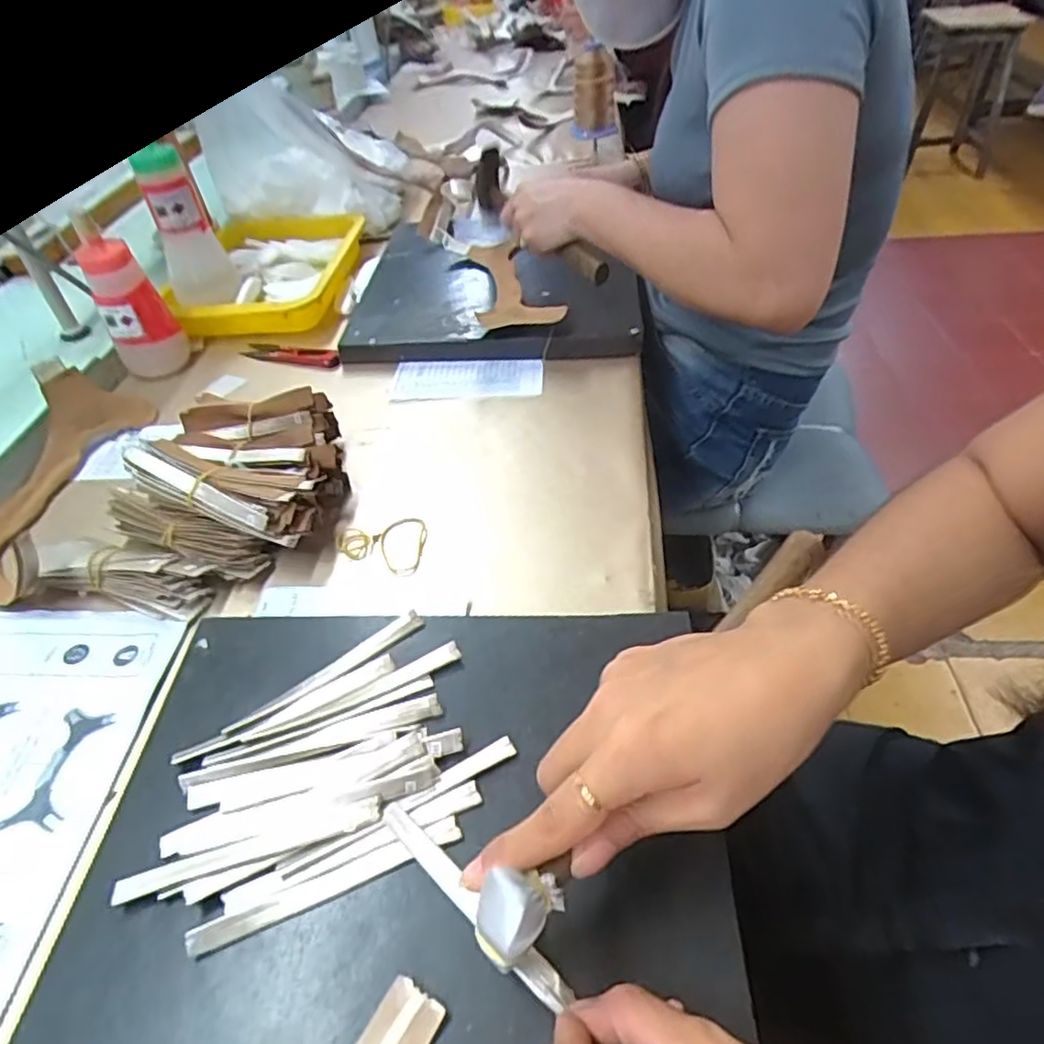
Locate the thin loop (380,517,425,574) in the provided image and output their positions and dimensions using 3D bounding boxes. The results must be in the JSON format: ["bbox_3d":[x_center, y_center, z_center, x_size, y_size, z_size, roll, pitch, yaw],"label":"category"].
[{"bbox_3d":[-0.085,0.016,0.480,0.034,0.004,0.054,-14,45,-8],"label":"thin loop"}]

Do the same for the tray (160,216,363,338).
[{"bbox_3d":[-0.289,-0.301,0.792,0.176,0.054,0.278,-2,45,4],"label":"tray"}]

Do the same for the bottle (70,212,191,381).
[{"bbox_3d":[-0.378,-0.210,0.643,0.060,0.164,0.063,-28,49,-21],"label":"bottle"}]

